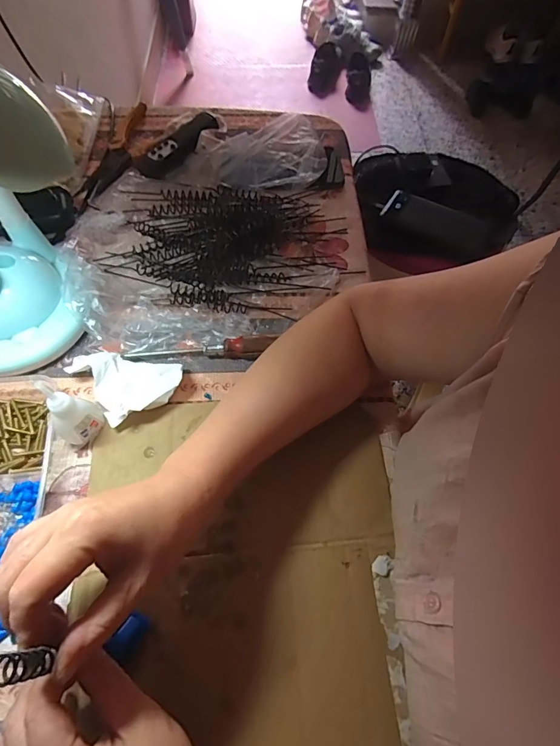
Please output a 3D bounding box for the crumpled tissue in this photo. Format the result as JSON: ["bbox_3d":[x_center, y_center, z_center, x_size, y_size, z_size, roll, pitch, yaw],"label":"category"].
[{"bbox_3d":[-0.133,0.001,0.367,0.073,0.036,0.076,-36,68,-18],"label":"crumpled tissue"}]

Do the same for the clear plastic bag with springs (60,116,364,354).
[{"bbox_3d":[-0.073,-0.156,0.434,0.281,0.065,0.247,-12,63,-7],"label":"clear plastic bag with springs"}]

